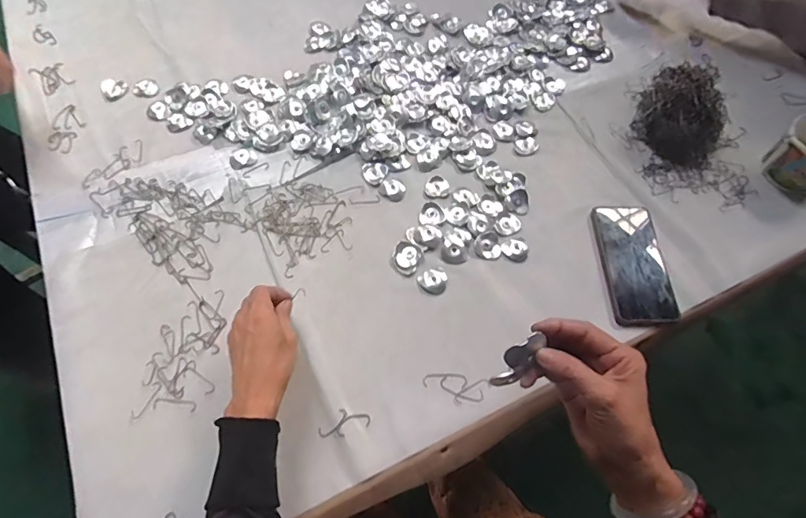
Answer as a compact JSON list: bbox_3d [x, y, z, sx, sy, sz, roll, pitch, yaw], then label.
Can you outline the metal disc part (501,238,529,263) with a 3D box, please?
[{"bbox_3d":[0.151,-0.013,0.609,0.035,0.006,0.034,1,64,-2],"label":"metal disc part"}]

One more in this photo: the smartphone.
[{"bbox_3d":[0.300,0.002,0.599,0.079,0.018,0.175,0,64,-2],"label":"smartphone"}]

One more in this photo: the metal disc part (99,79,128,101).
[{"bbox_3d":[-0.445,-0.262,0.707,0.034,0.016,0.031,-7,64,-6],"label":"metal disc part"}]

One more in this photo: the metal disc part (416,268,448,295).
[{"bbox_3d":[0.040,0.028,0.588,0.038,0.004,0.036,1,64,-2],"label":"metal disc part"}]

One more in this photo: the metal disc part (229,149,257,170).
[{"bbox_3d":[-0.231,-0.145,0.663,0.038,0.004,0.034,-20,66,-12],"label":"metal disc part"}]

